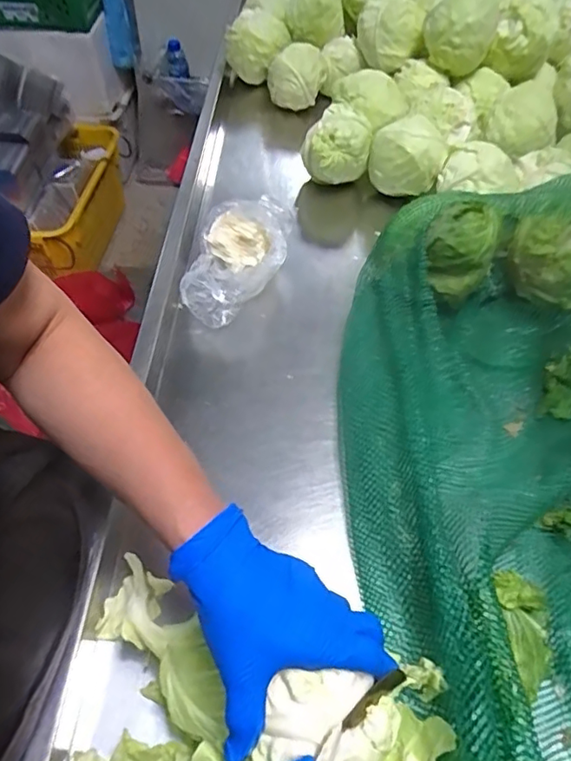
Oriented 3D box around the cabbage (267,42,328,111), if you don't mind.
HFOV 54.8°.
[{"bbox_3d":[0.020,-0.530,0.968,0.102,0.100,0.089,3,53,0],"label":"cabbage"}]

